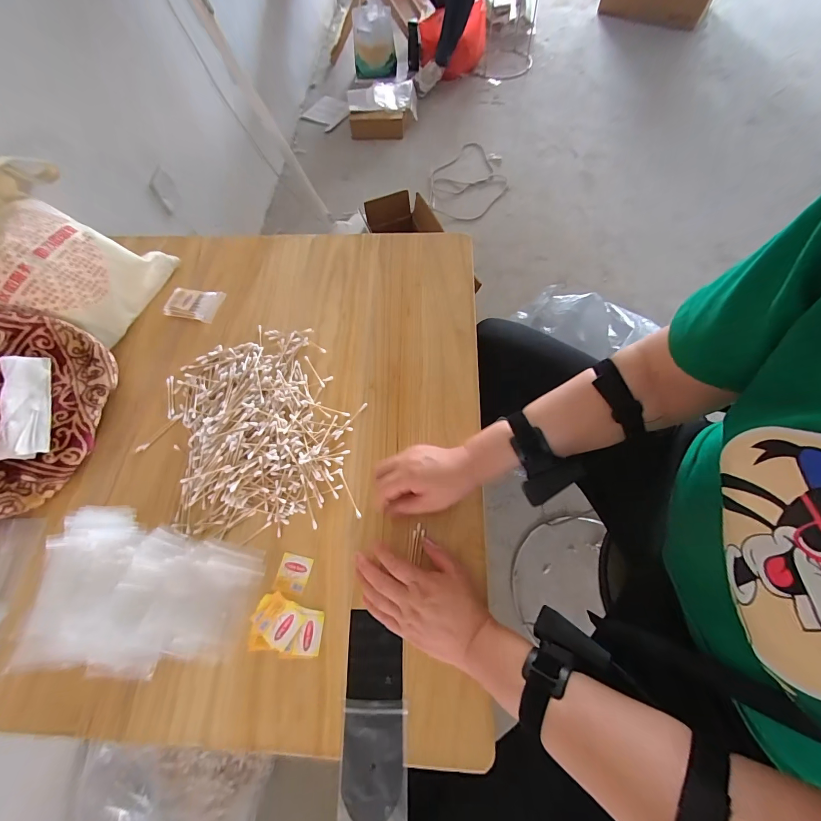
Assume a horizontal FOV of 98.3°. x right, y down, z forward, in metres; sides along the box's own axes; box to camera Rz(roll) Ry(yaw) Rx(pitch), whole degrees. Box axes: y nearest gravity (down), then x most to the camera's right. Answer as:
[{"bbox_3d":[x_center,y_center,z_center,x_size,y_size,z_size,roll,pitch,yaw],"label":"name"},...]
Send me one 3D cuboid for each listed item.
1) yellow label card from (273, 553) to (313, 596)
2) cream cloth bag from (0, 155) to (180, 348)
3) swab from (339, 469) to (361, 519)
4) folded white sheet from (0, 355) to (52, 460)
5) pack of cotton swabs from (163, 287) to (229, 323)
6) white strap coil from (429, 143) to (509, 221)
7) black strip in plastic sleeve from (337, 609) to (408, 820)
[{"bbox_3d":[-0.145,0.201,0.438,0.038,0.004,0.042,10,66,8],"label":"yellow label card"},{"bbox_3d":[-0.579,-0.255,0.566,0.233,0.201,0.282,17,68,11],"label":"cream cloth bag"},{"bbox_3d":[-0.082,0.111,0.478,0.006,0.004,0.072,-25,66,-8],"label":"swab"},{"bbox_3d":[-0.526,-0.006,0.485,0.014,0.052,0.145,-24,69,34],"label":"folded white sheet"},{"bbox_3d":[-0.382,-0.189,0.624,0.093,0.012,0.062,9,66,8],"label":"pack of cotton swabs"},{"bbox_3d":[0.258,-1.061,1.597,0.344,0.026,0.605,0,64,3],"label":"white strap coil"},{"bbox_3d":[-0.038,0.318,0.375,0.065,0.007,0.180,-3,65,6],"label":"black strip in plastic sleeve"}]

